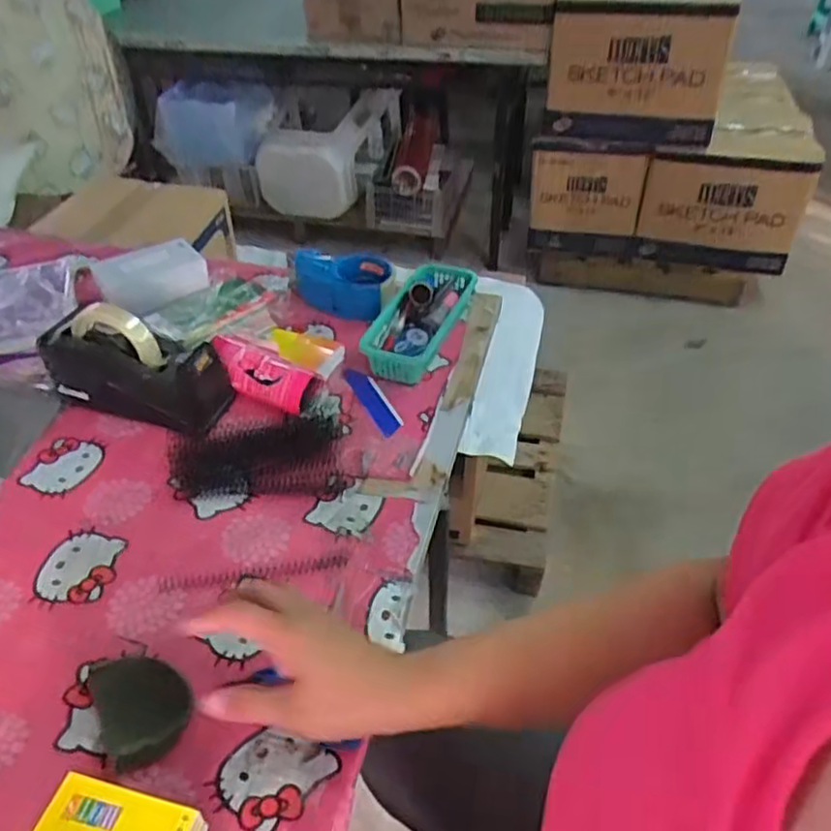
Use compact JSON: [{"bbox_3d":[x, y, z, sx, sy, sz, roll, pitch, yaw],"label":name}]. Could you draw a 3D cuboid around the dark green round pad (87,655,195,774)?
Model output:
[{"bbox_3d":[-0.218,0.224,0.555,0.073,0.010,0.095,-28,53,-8],"label":"dark green round pad"}]

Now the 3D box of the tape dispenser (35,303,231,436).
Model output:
[{"bbox_3d":[-0.318,-0.057,0.802,0.206,0.127,0.073,8,42,10],"label":"tape dispenser"}]

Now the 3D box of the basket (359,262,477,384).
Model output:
[{"bbox_3d":[0.007,-0.129,0.938,0.089,0.058,0.219,16,44,18],"label":"basket"}]

